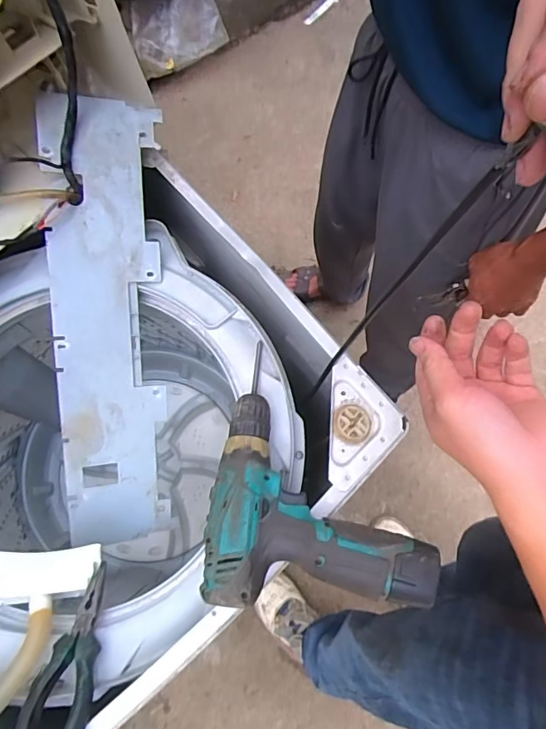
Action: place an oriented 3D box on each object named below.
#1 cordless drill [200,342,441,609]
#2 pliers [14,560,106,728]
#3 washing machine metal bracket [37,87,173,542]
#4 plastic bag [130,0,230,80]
[{"bbox_3d":[0.038,0.101,0.437,0.187,0.063,0.213,2,68,0],"label":"cordless drill"},{"bbox_3d":[-0.176,0.255,0.414,0.056,0.022,0.152,3,41,0],"label":"pliers"},{"bbox_3d":[-0.182,-0.037,0.525,0.113,0.013,0.485,-3,99,-20],"label":"washing machine metal bracket"},{"bbox_3d":[-0.306,-1.097,1.507,0.311,0.220,0.130,-24,70,-10],"label":"plastic bag"}]

